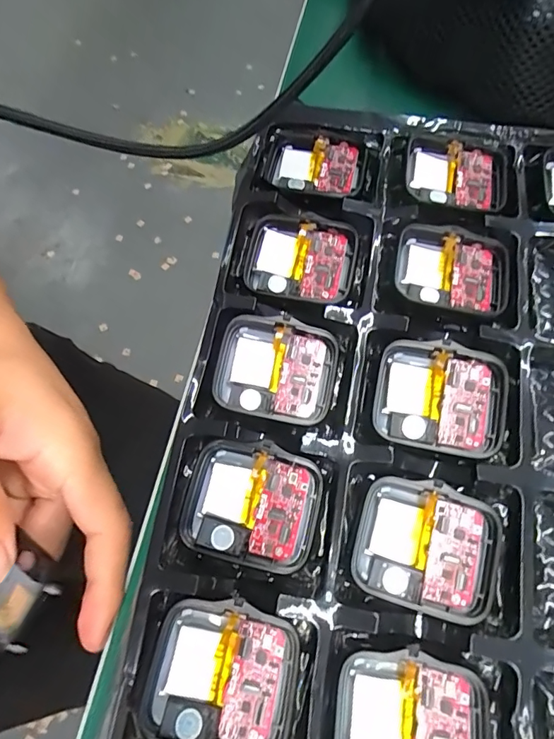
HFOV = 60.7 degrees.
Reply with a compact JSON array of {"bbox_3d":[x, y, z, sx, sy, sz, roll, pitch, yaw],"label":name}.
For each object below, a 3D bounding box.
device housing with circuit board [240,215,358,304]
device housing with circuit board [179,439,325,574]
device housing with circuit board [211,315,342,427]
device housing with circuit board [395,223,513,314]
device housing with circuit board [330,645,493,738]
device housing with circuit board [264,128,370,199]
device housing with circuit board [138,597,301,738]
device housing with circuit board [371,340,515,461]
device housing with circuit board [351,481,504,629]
[{"bbox_3d":[0.009,-0.043,0.189,0.043,0.007,0.035,12,70,5],"label":"device housing with circuit board"},{"bbox_3d":[-0.008,0.043,0.154,0.043,0.007,0.037,14,70,5],"label":"device housing with circuit board"},{"bbox_3d":[0.000,0.000,0.172,0.043,0.007,0.036,13,70,5],"label":"device housing with circuit board"},{"bbox_3d":[0.068,-0.038,0.181,0.044,0.008,0.036,13,70,5],"label":"device housing with circuit board"},{"bbox_3d":[0.038,0.101,0.133,0.042,0.006,0.037,5,70,2],"label":"device housing with circuit board"},{"bbox_3d":[0.016,-0.090,0.206,0.044,0.008,0.034,15,71,6],"label":"device housing with circuit board"},{"bbox_3d":[-0.016,0.088,0.136,0.042,0.009,0.035,9,70,4],"label":"device housing with circuit board"},{"bbox_3d":[0.056,0.010,0.161,0.044,0.008,0.036,11,70,4],"label":"device housing with circuit board"},{"bbox_3d":[0.047,0.055,0.148,0.042,0.006,0.037,16,71,6],"label":"device housing with circuit board"}]

